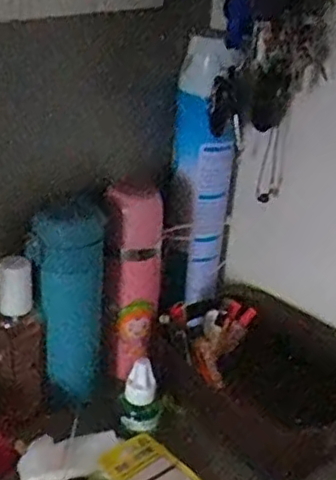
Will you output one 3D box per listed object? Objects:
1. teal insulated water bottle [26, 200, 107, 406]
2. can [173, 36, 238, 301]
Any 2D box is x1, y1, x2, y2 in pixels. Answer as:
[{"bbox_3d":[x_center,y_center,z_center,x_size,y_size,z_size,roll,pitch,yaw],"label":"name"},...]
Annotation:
[{"bbox_3d":[-0.091,0.058,0.587,0.062,0.180,0.064,6,28,1],"label":"teal insulated water bottle"},{"bbox_3d":[0.035,-0.067,0.663,0.061,0.276,0.058,4,28,-2],"label":"can"}]

